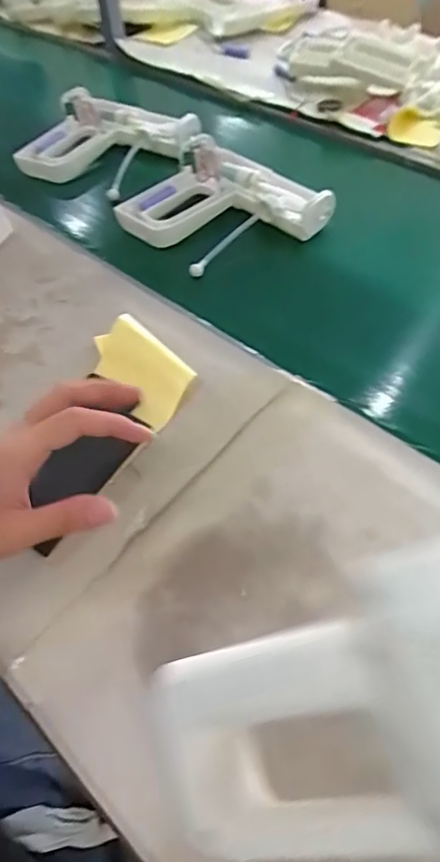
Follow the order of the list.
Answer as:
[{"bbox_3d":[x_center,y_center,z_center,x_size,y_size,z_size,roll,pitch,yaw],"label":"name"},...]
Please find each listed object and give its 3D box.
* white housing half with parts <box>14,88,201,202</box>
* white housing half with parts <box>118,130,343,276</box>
[{"bbox_3d":[-0.159,-0.411,0.747,0.262,0.044,0.187,20,59,19],"label":"white housing half with parts"},{"bbox_3d":[0.005,-0.275,0.638,0.226,0.040,0.192,36,66,27],"label":"white housing half with parts"}]

